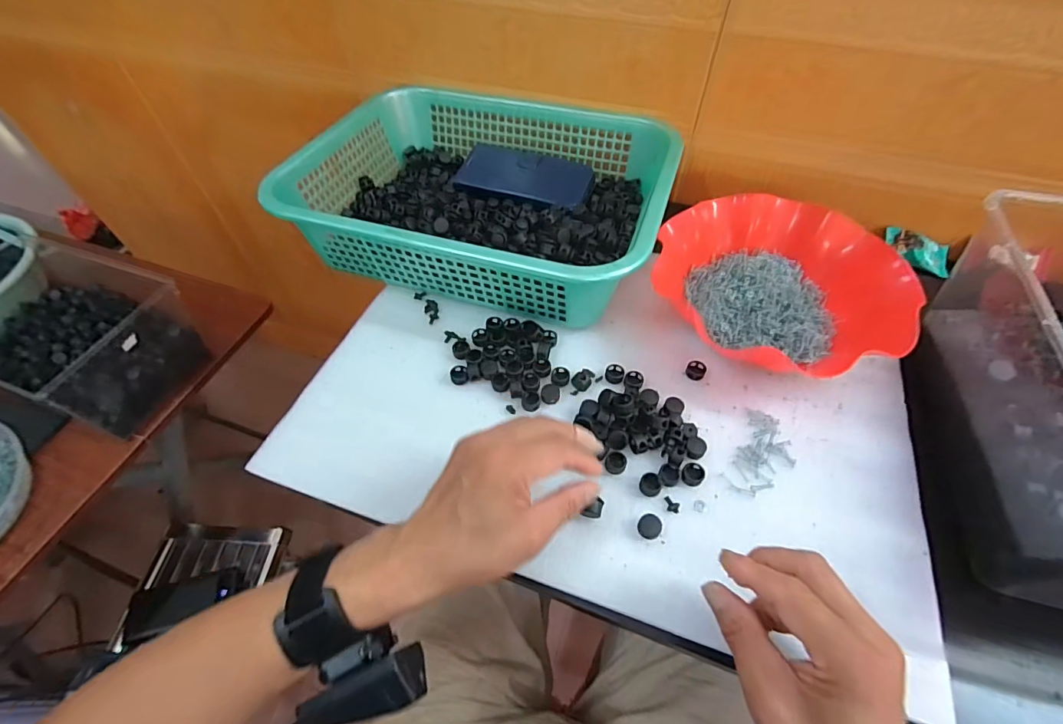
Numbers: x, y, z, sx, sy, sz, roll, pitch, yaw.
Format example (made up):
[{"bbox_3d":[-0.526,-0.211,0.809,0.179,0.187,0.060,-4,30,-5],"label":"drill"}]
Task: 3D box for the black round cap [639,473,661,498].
[{"bbox_3d":[0.094,0.097,0.375,0.016,0.005,0.018,12,55,9],"label":"black round cap"}]

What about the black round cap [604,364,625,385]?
[{"bbox_3d":[0.077,0.011,0.439,0.017,0.010,0.015,8,55,7],"label":"black round cap"}]

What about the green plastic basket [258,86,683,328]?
[{"bbox_3d":[-0.048,-0.193,0.528,0.383,0.091,0.291,13,56,10],"label":"green plastic basket"}]

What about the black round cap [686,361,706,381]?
[{"bbox_3d":[0.154,0.008,0.440,0.017,0.007,0.018,0,54,1],"label":"black round cap"}]

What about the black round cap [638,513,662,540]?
[{"bbox_3d":[0.089,0.123,0.355,0.016,0.008,0.016,0,54,1],"label":"black round cap"}]

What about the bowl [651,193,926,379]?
[{"bbox_3d":[0.241,-0.074,0.462,0.206,0.051,0.225,-24,57,-15],"label":"bowl"}]

